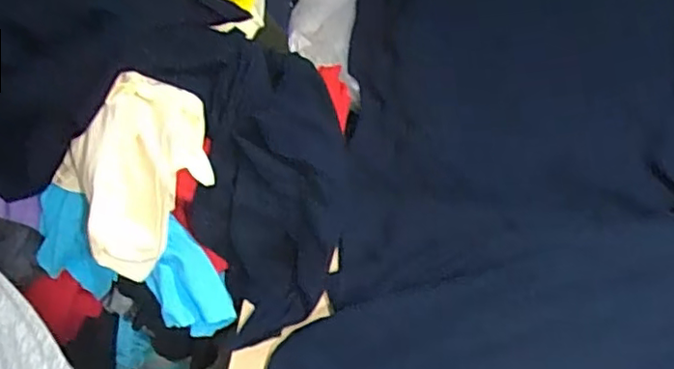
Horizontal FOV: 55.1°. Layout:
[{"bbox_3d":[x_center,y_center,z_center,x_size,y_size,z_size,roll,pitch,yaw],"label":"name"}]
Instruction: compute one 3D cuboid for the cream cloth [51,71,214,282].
[{"bbox_3d":[-0.239,-0.014,0.799,0.190,0.149,0.148,-34,57,-27],"label":"cream cloth"}]

